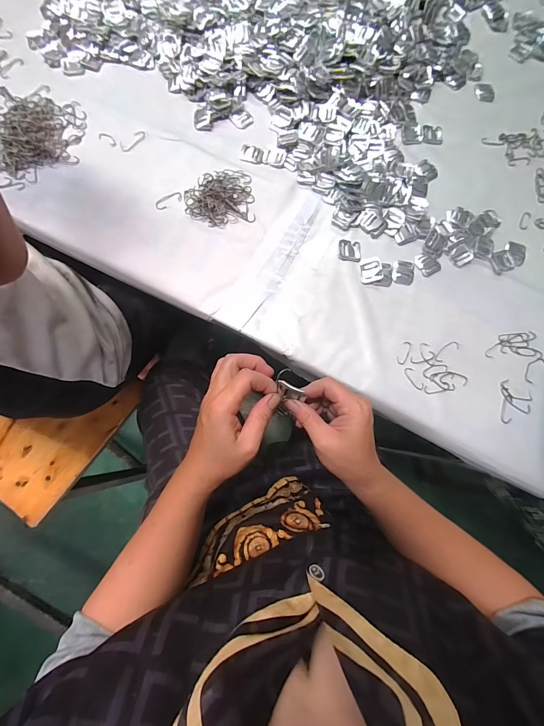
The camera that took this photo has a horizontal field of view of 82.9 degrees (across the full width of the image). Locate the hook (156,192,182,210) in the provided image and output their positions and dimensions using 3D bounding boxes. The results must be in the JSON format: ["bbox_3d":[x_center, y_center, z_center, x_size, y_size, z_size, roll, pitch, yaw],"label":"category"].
[{"bbox_3d":[-0.156,-0.245,0.463,0.041,0.004,0.021,-29,80,-7],"label":"hook"}]

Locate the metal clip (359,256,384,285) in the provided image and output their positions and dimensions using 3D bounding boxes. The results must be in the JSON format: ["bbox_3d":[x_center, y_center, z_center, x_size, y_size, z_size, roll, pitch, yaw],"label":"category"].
[{"bbox_3d":[0.142,-0.133,0.440,0.030,0.006,0.038,-7,81,16],"label":"metal clip"}]

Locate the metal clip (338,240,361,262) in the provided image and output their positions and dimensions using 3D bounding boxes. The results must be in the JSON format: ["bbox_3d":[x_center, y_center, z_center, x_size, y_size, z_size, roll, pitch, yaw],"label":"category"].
[{"bbox_3d":[0.114,-0.164,0.449,0.033,0.004,0.031,7,77,1],"label":"metal clip"}]

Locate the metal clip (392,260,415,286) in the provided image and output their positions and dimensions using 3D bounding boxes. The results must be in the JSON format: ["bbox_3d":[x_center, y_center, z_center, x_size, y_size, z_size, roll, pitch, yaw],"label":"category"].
[{"bbox_3d":[0.192,-0.134,0.452,0.031,0.004,0.039,11,77,1],"label":"metal clip"}]

